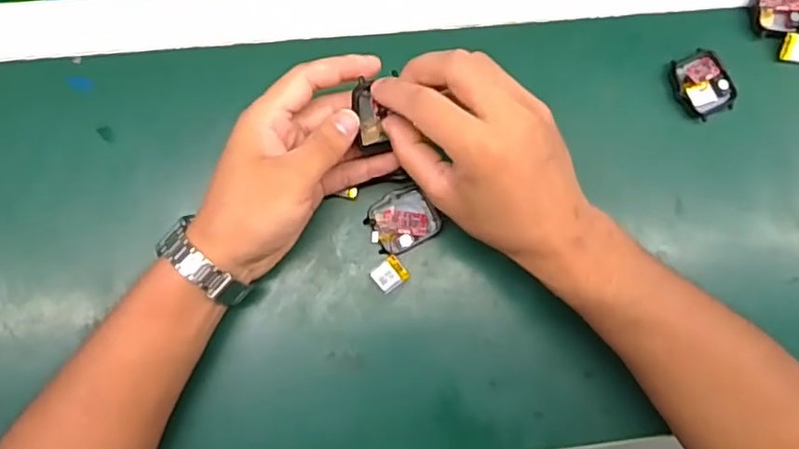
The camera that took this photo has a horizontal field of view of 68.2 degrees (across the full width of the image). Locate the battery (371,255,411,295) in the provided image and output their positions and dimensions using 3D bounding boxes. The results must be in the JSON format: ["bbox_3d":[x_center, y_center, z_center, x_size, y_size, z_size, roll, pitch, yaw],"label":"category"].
[{"bbox_3d":[-0.006,0.034,0.390,0.021,0.006,0.020,-44,87,-8],"label":"battery"}]

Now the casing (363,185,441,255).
[{"bbox_3d":[0.001,-0.003,0.393,0.044,0.011,0.037,-23,84,-7],"label":"casing"}]

